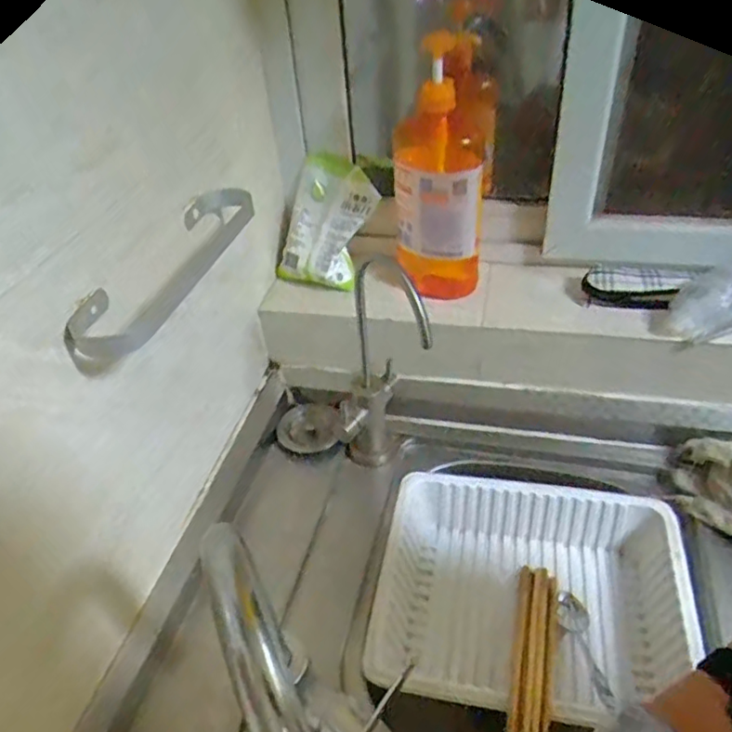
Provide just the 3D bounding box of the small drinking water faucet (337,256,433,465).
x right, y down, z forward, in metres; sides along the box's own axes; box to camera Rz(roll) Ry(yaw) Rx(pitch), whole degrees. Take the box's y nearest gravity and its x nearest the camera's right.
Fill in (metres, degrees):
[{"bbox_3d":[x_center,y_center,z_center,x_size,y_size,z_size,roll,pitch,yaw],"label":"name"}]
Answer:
[{"bbox_3d":[0.007,0.016,0.643,0.082,0.282,0.152,-10,39,-6],"label":"small drinking water faucet"}]

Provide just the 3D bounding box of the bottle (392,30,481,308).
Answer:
[{"bbox_3d":[0.085,-0.199,0.681,0.101,0.288,0.070,19,45,26],"label":"bottle"}]

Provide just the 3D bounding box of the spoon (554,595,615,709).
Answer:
[{"bbox_3d":[0.212,0.274,0.591,0.032,0.023,0.147,-1,15,4],"label":"spoon"}]

